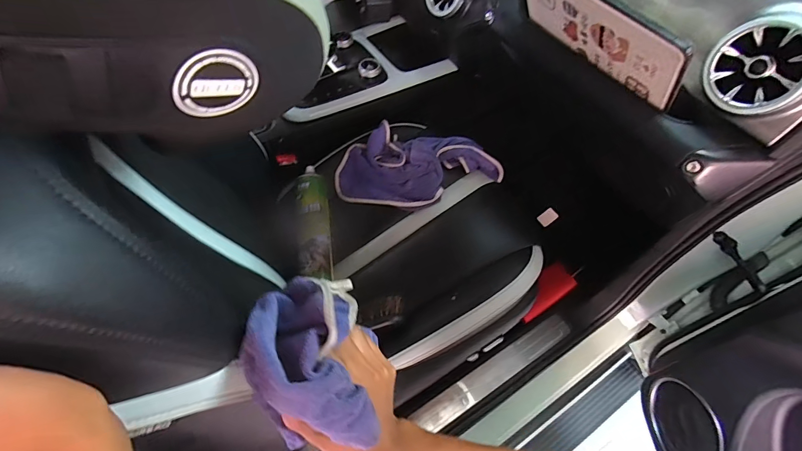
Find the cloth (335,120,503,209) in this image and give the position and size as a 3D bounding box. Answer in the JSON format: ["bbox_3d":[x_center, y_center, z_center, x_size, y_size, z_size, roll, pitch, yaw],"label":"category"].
[{"bbox_3d":[0.036,-0.116,0.825,0.339,0.060,0.169,9,89,11],"label":"cloth"}]

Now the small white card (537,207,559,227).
[{"bbox_3d":[0.436,-0.024,1.142,0.005,0.057,0.041,-1,54,-44],"label":"small white card"}]

